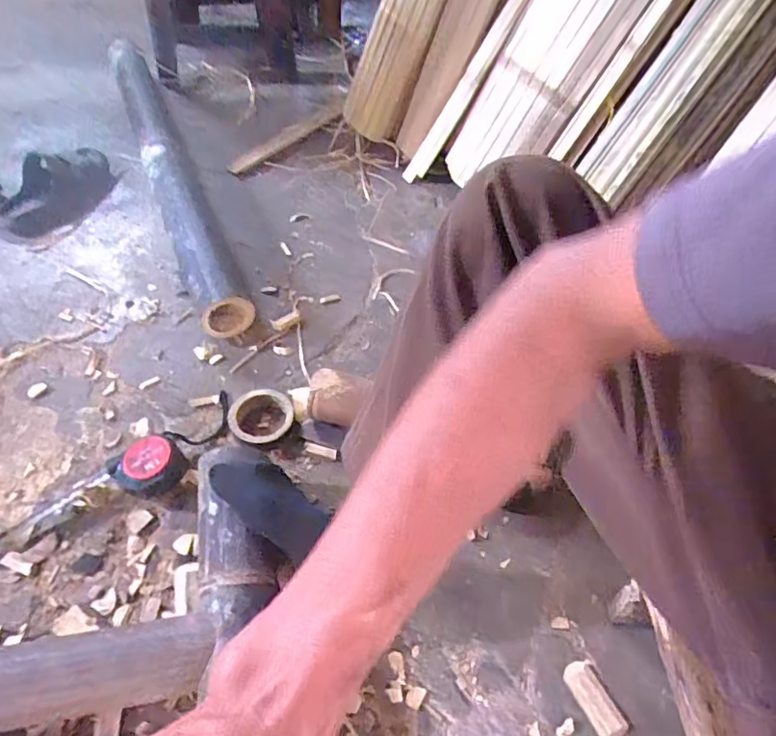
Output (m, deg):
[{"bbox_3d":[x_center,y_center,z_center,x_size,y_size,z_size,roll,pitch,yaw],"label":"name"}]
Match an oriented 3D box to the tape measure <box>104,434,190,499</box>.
[{"bbox_3d":[-0.289,0.118,0.668,0.082,0.053,0.063,-32,59,-25],"label":"tape measure"}]

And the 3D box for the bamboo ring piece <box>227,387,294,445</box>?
[{"bbox_3d":[-0.168,0.065,0.732,0.084,0.015,0.077,-7,62,-26],"label":"bamboo ring piece"}]

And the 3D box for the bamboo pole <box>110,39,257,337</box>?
[{"bbox_3d":[-0.427,-0.396,1.058,0.075,0.090,0.896,-19,54,-17],"label":"bamboo pole"}]

